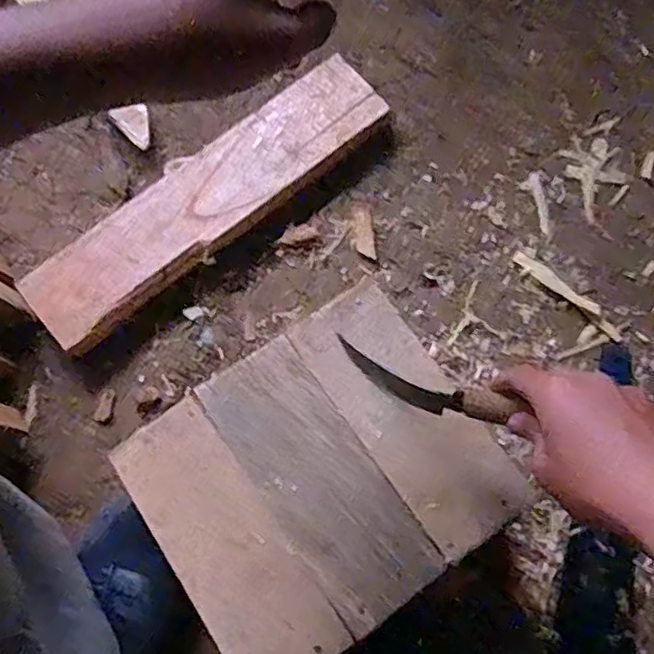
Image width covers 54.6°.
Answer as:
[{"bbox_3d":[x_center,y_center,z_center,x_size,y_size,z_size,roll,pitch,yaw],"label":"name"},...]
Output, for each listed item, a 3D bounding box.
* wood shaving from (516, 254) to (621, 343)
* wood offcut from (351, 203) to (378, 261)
[{"bbox_3d":[0.258,-0.036,0.677,0.137,0.004,0.020,41,78,8],"label":"wood shaving"},{"bbox_3d":[0.038,-0.104,0.693,0.025,0.007,0.062,-6,76,-3],"label":"wood offcut"}]

